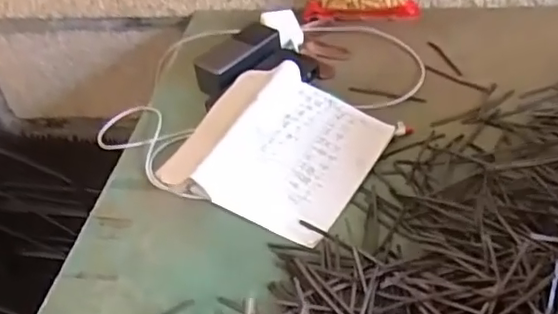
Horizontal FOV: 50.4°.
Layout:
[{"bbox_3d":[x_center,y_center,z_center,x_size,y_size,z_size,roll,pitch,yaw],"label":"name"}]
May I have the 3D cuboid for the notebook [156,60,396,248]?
[{"bbox_3d":[-0.009,-0.022,0.700,0.224,0.059,0.200,19,46,28],"label":"notebook"}]

